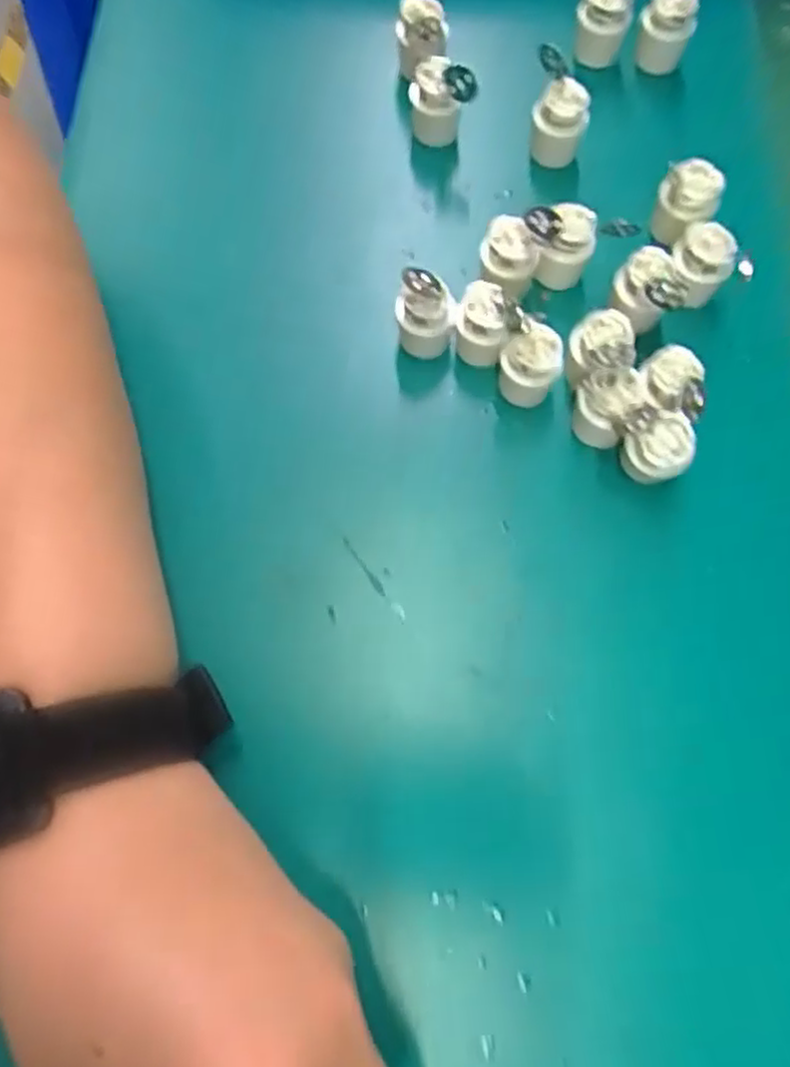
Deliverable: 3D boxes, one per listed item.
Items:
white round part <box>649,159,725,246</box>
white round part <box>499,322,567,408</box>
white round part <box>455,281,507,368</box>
[{"bbox_3d":[0.111,-0.127,0.285,0.022,0.027,0.017,26,71,7],"label":"white round part"},{"bbox_3d":[0.048,-0.060,0.267,0.021,0.028,0.017,17,71,4],"label":"white round part"},{"bbox_3d":[0.032,-0.075,0.272,0.019,0.032,0.016,17,71,4],"label":"white round part"}]

